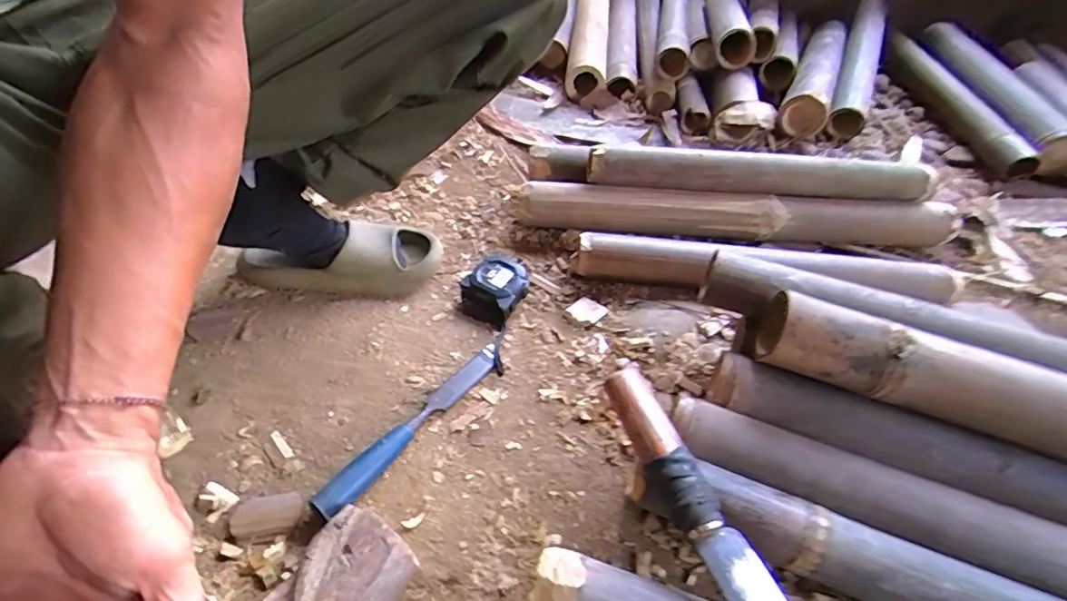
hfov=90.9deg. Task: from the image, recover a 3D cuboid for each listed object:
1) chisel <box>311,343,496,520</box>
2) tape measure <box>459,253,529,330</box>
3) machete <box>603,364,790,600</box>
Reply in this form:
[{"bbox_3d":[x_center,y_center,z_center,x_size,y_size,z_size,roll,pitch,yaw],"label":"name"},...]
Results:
[{"bbox_3d":[-0.107,0.111,0.493,0.024,0.025,0.227,28,48,22],"label":"chisel"},{"bbox_3d":[-0.044,-0.013,0.618,0.073,0.038,0.077,33,50,26],"label":"tape measure"},{"bbox_3d":[0.142,0.188,0.354,0.039,0.038,0.343,-15,47,-20],"label":"machete"}]

